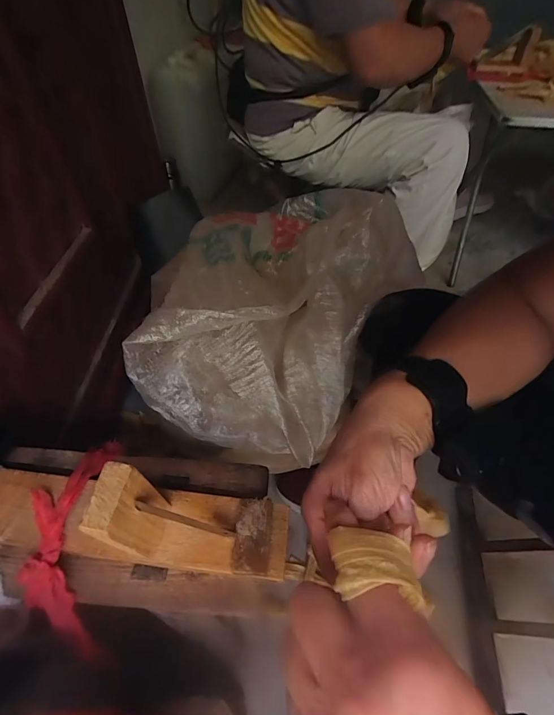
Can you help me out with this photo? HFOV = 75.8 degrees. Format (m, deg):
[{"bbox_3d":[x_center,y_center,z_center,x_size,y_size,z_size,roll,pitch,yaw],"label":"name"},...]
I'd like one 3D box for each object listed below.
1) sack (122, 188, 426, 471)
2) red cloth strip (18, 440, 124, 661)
[{"bbox_3d":[0.007,-0.071,0.487,0.257,0.186,0.374,17,53,12],"label":"sack"},{"bbox_3d":[-0.180,0.157,0.321,0.062,0.060,0.184,-9,52,-8],"label":"red cloth strip"}]

